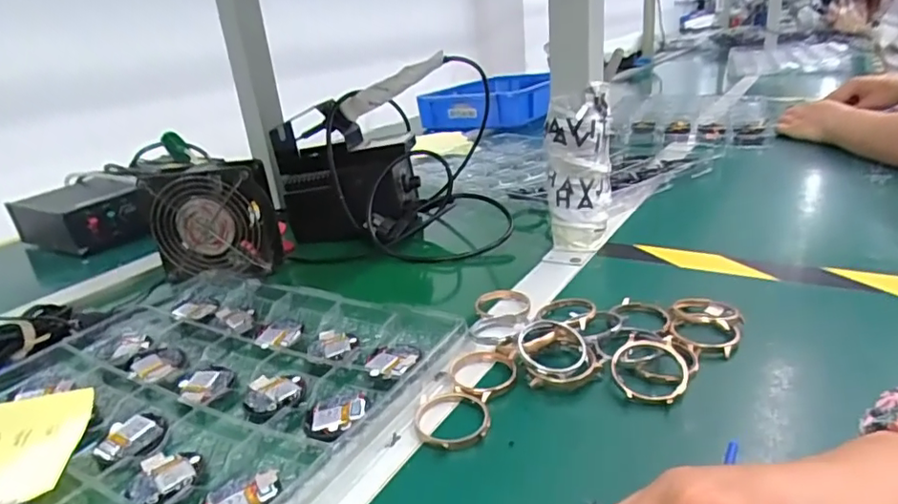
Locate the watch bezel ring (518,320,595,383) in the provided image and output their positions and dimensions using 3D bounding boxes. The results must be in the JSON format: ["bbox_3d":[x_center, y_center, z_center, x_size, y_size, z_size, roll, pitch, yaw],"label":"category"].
[{"bbox_3d":[0.071,0.068,0.374,0.050,0.014,0.048,1,40,-1],"label":"watch bezel ring"}]

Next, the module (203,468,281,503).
[{"bbox_3d":[-0.108,0.131,0.290,0.040,0.008,0.037,-16,24,-22],"label":"module"}]

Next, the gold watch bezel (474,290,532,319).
[{"bbox_3d":[0.044,0.043,0.462,0.045,0.006,0.051,-2,20,14],"label":"gold watch bezel"}]

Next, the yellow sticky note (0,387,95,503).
[{"bbox_3d":[-0.264,0.118,0.334,0.076,0.006,0.073,-7,38,-10],"label":"yellow sticky note"}]

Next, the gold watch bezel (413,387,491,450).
[{"bbox_3d":[0.002,0.101,0.338,0.045,0.009,0.048,-6,22,2],"label":"gold watch bezel"}]

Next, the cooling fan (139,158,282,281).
[{"bbox_3d":[-0.253,-0.037,0.600,0.120,0.109,0.054,-3,23,8],"label":"cooling fan"}]

